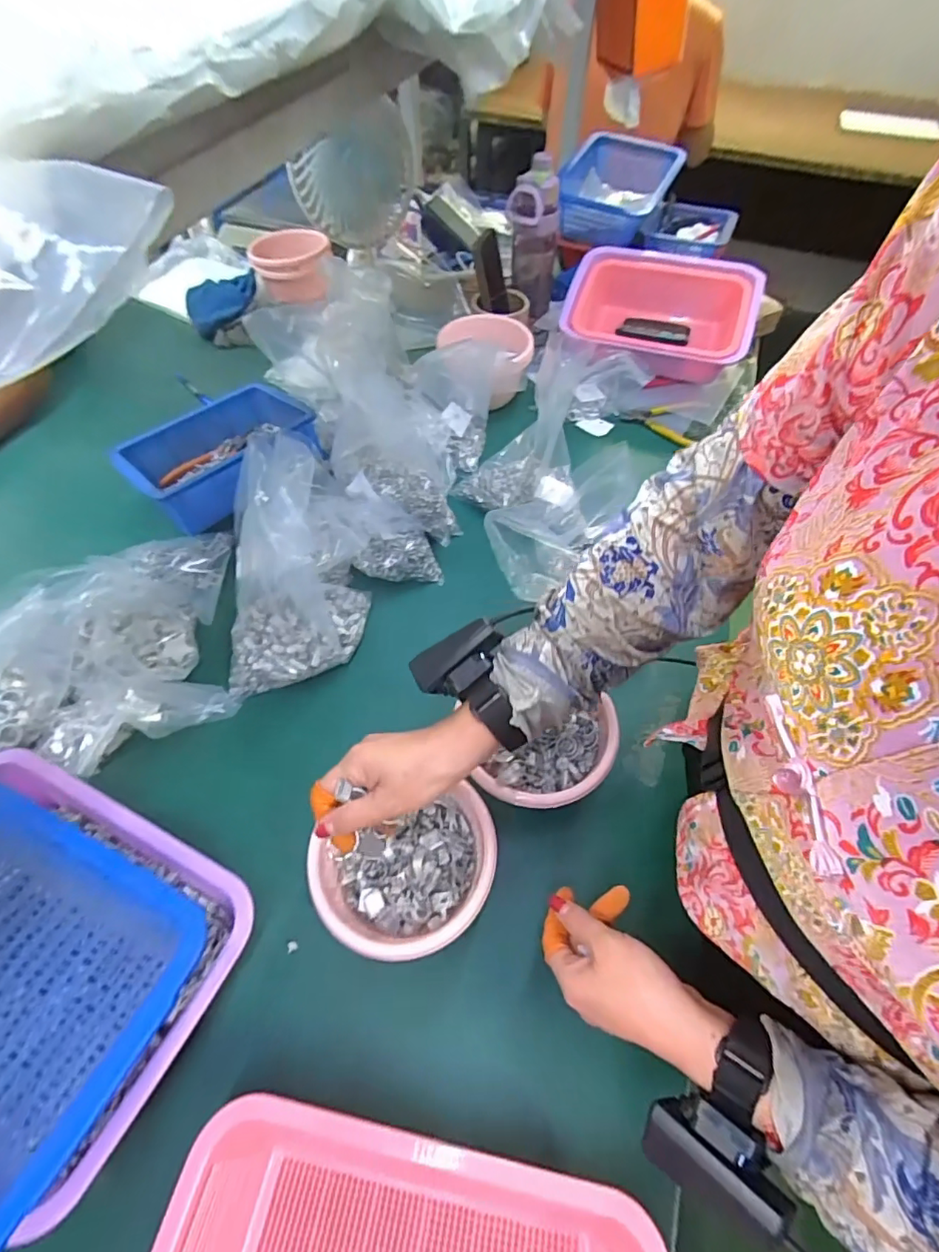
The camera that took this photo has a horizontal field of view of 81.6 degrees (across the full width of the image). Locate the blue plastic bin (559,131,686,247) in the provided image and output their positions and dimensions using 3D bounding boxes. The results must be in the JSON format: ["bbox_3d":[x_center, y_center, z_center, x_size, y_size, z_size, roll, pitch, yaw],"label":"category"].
[{"bbox_3d":[0.294,-0.883,1.103,0.212,0.105,0.341,19,58,12],"label":"blue plastic bin"}]

